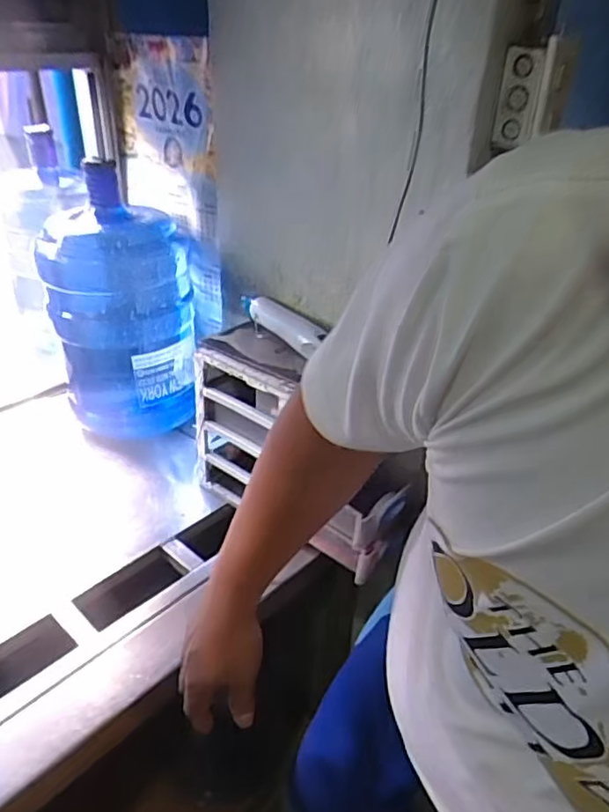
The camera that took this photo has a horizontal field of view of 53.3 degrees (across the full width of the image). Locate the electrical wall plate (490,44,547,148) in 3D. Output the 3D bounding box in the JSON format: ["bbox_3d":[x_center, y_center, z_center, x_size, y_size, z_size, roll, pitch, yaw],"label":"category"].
[{"bbox_3d":[0.227,-0.327,0.645,0.037,0.093,0.018,15,35,21],"label":"electrical wall plate"}]

